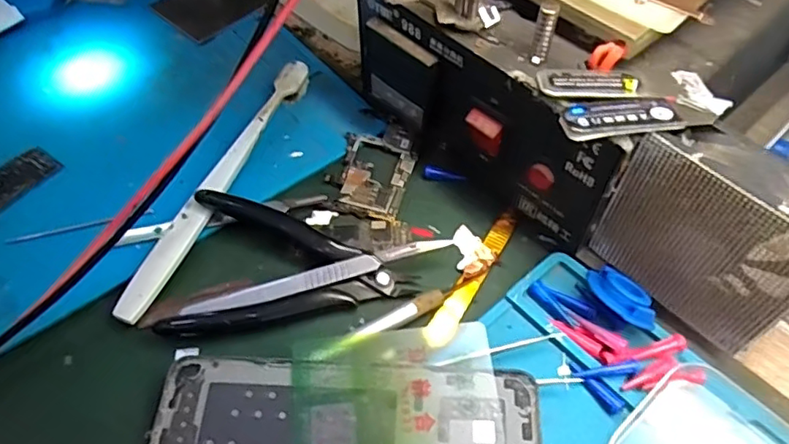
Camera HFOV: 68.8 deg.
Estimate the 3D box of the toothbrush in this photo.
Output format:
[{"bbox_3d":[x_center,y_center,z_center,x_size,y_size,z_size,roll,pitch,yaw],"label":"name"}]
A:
[{"bbox_3d":[-0.093,-0.025,0.314,0.014,0.016,0.179,18,56,14],"label":"toothbrush"}]

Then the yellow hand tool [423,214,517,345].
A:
[{"bbox_3d":[0.038,0.027,0.283,0.013,0.009,0.087,24,58,18],"label":"yellow hand tool"}]

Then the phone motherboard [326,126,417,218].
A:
[{"bbox_3d":[-0.011,-0.033,0.326,0.042,0.004,0.062,14,55,11],"label":"phone motherboard"}]

